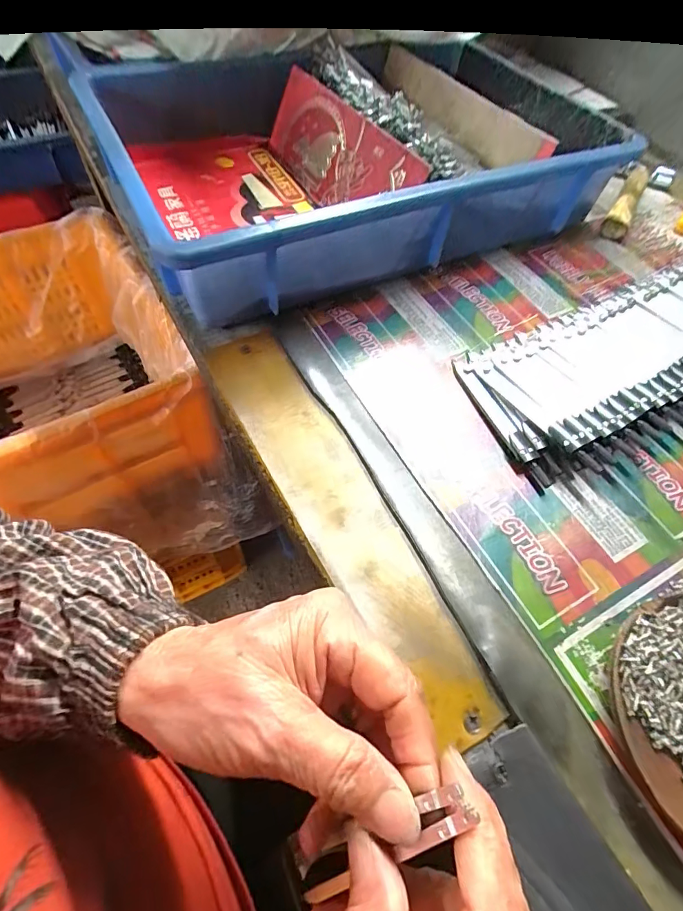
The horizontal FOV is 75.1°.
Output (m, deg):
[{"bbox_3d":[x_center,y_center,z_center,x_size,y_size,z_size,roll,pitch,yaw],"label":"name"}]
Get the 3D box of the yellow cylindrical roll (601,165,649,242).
[{"bbox_3d":[0.297,-0.265,0.462,0.022,0.019,0.134,28,60,14],"label":"yellow cylindrical roll"}]

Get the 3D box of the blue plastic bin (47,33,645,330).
[{"bbox_3d":[0.014,-0.274,0.410,0.412,0.086,0.276,-22,61,-16],"label":"blue plastic bin"}]

